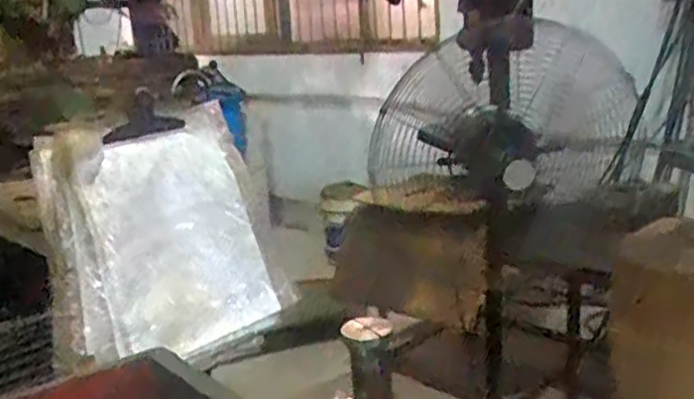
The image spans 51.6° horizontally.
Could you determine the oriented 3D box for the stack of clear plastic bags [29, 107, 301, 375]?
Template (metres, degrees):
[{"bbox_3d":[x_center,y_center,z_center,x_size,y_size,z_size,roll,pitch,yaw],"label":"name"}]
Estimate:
[{"bbox_3d":[-0.228,0.049,0.902,0.309,0.307,0.064,-22,1,-36],"label":"stack of clear plastic bags"}]

